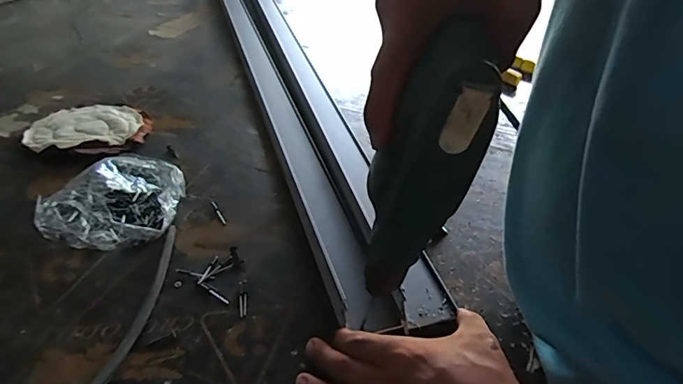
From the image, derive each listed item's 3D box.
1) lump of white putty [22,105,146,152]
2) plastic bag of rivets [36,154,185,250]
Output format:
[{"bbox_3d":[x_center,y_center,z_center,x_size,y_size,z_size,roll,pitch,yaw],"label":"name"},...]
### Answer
[{"bbox_3d":[-0.351,-0.091,0.614,0.137,0.014,0.117,-9,40,-15],"label":"lump of white putty"},{"bbox_3d":[-0.238,0.009,0.463,0.146,0.051,0.114,-13,41,-20],"label":"plastic bag of rivets"}]

